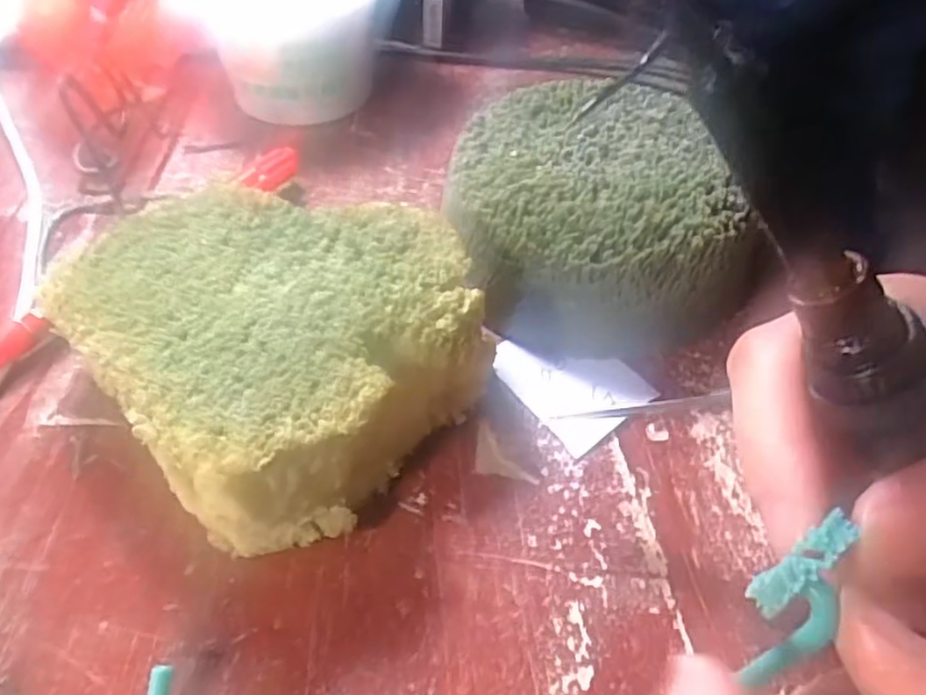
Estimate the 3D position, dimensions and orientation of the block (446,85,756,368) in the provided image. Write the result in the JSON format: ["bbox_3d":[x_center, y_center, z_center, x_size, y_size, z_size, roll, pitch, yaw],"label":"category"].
[{"bbox_3d":[0.045,-0.049,0.234,0.097,0.046,0.101,-1,49,-4],"label":"block"}]

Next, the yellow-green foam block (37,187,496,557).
[{"bbox_3d":[-0.051,-0.003,0.192,0.098,0.043,0.106,-35,60,-29],"label":"yellow-green foam block"}]

